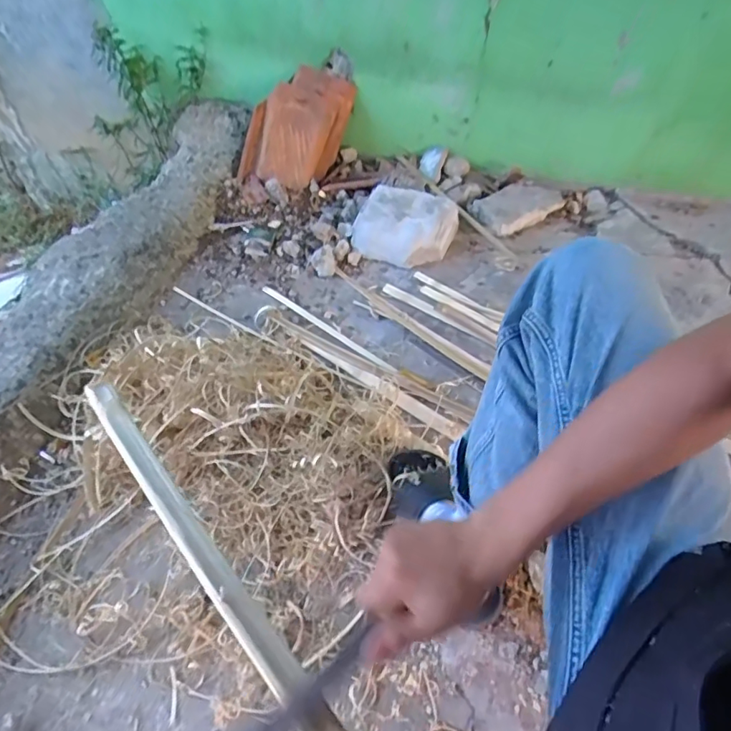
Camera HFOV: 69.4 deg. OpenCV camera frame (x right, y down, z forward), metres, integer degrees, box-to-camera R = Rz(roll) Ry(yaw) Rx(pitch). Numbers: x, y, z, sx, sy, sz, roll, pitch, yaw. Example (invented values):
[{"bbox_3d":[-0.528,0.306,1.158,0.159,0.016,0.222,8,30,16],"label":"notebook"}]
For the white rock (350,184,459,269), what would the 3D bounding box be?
[{"bbox_3d":[0.102,-0.361,1.343,0.248,0.082,0.183,17,50,14],"label":"white rock"}]

